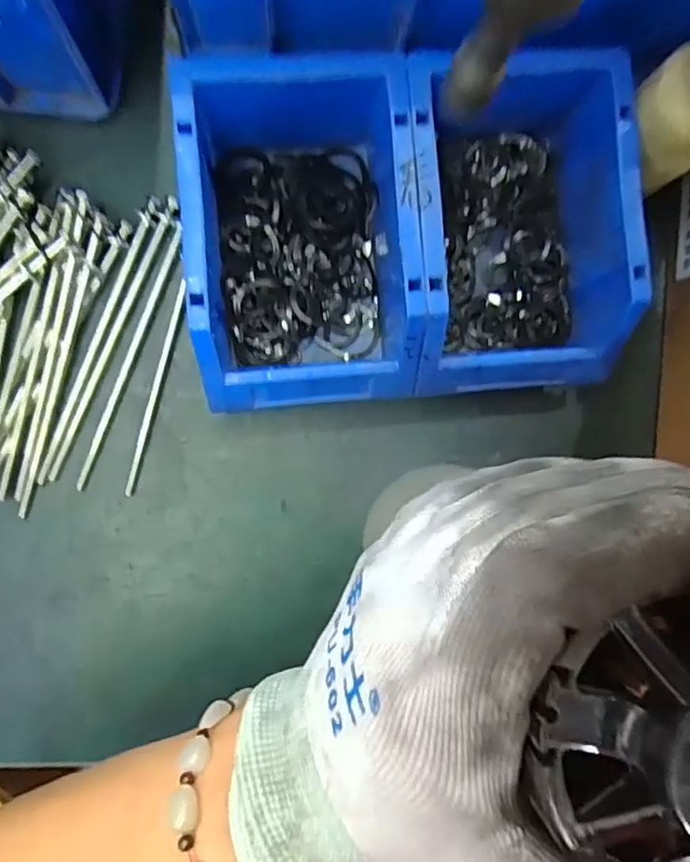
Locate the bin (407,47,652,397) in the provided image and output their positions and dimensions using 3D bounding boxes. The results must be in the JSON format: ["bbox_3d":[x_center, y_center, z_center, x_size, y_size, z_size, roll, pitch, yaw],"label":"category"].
[{"bbox_3d":[0.083,-0.103,0.325,0.107,0.071,0.162,-5,91,-7],"label":"bin"}]

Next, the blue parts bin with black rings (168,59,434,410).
[{"bbox_3d":[-0.023,-0.096,0.317,0.106,0.073,0.165,-6,91,-7],"label":"blue parts bin with black rings"}]

